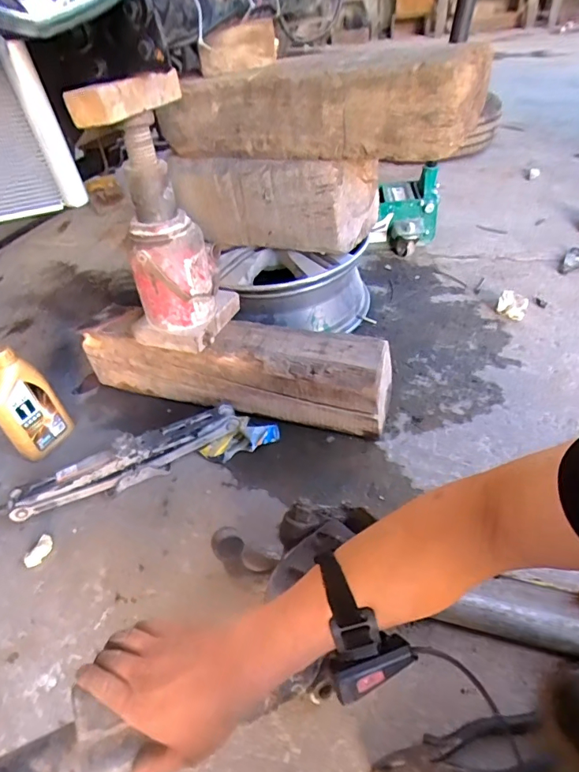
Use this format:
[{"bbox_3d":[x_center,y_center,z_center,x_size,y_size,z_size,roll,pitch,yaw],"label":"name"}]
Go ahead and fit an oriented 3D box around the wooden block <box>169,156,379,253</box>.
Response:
[{"bbox_3d":[-0.044,-0.422,1.002,0.424,0.177,0.158,16,47,23],"label":"wooden block"}]

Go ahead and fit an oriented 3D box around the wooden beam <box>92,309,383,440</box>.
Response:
[{"bbox_3d":[-0.113,-0.041,0.932,0.623,0.147,0.140,9,45,17],"label":"wooden beam"}]

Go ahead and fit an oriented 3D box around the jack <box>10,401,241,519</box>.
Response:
[{"bbox_3d":[-0.285,0.134,0.825,0.398,0.071,0.059,-20,44,-14],"label":"jack"}]

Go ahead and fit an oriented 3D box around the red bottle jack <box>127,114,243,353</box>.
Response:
[{"bbox_3d":[-0.215,-0.256,0.812,0.140,0.353,0.171,13,46,20],"label":"red bottle jack"}]

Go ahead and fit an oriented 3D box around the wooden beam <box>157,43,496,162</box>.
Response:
[{"bbox_3d":[0.034,-0.516,0.832,0.576,0.152,0.145,16,47,23],"label":"wooden beam"}]

